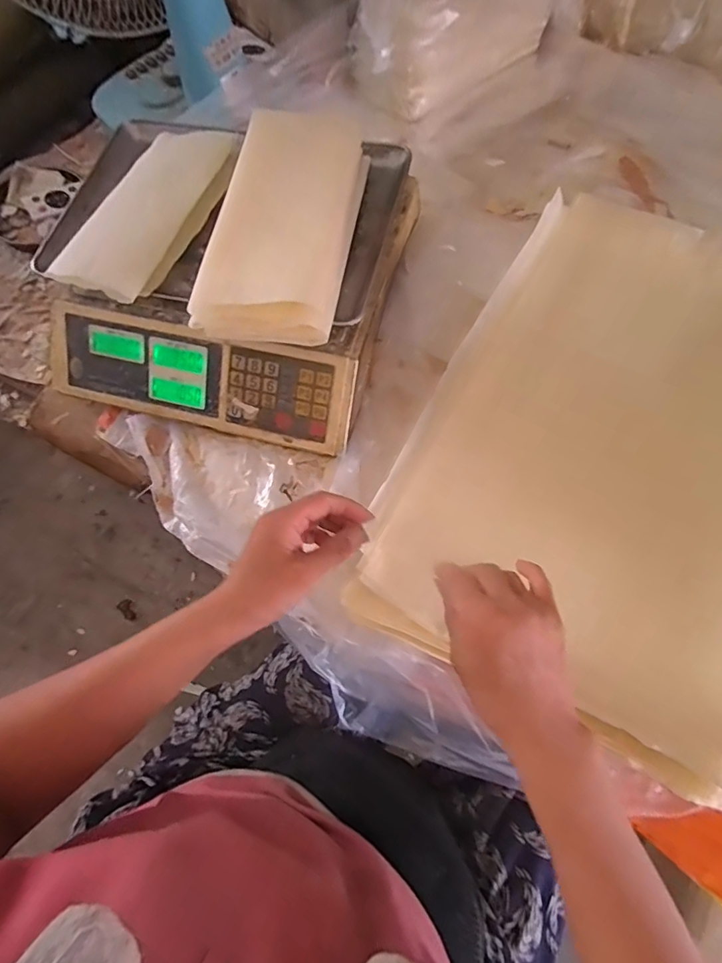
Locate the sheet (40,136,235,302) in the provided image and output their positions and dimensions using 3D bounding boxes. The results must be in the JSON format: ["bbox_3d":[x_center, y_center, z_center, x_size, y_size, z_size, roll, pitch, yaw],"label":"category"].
[{"bbox_3d":[-0.207,-0.273,0.478,0.111,0.025,0.223,20,71,9],"label":"sheet"}]

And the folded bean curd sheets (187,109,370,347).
[{"bbox_3d":[-0.064,-0.253,0.444,0.113,0.052,0.272,8,70,5],"label":"folded bean curd sheets"}]

